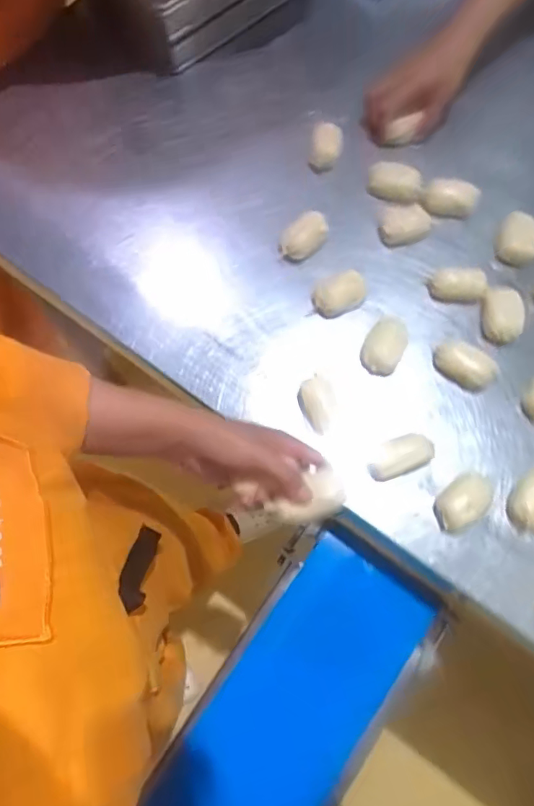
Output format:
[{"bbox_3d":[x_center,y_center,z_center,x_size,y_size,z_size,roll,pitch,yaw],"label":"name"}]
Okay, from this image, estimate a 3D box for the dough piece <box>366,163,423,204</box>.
[{"bbox_3d":[0.158,-0.273,0.647,0.065,0.025,0.042,17,74,4],"label":"dough piece"}]

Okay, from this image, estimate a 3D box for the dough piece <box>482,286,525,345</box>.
[{"bbox_3d":[0.262,-0.097,0.582,0.038,0.033,0.058,4,73,0],"label":"dough piece"}]

